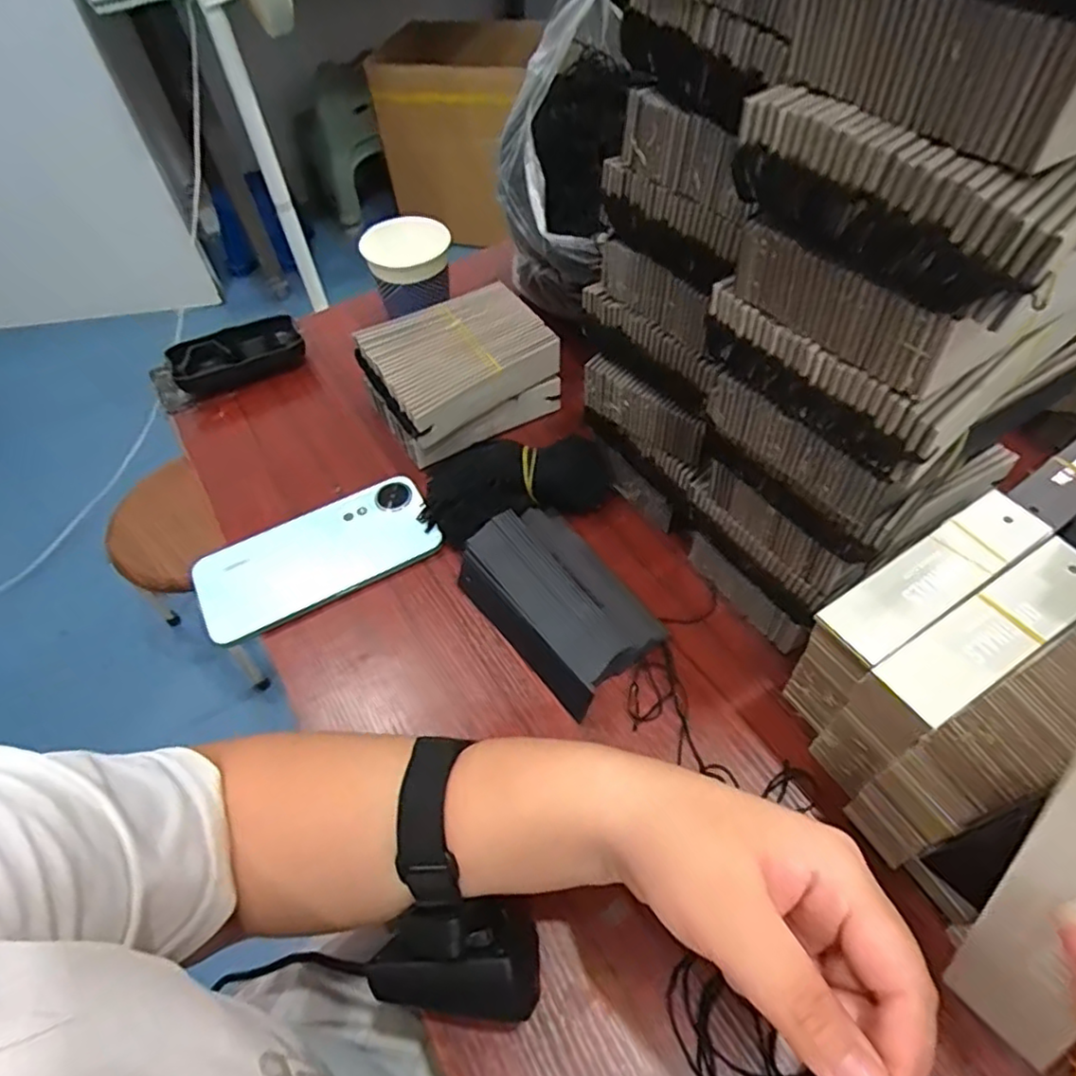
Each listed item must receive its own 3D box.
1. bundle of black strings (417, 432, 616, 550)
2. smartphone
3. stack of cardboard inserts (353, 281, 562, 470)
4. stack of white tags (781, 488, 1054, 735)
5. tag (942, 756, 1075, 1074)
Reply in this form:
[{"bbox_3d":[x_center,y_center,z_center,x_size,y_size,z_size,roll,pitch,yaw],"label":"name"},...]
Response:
[{"bbox_3d":[-0.014,-0.035,0.451,0.135,0.043,0.063,-4,53,1],"label":"bundle of black strings"},{"bbox_3d":[-0.154,0.012,0.449,0.162,0.008,0.078,-26,56,-15],"label":"smartphone"},{"bbox_3d":[-0.061,-0.131,0.509,0.134,0.063,0.101,-31,57,-18],"label":"stack of cardboard inserts"},{"bbox_3d":[0.192,0.046,0.346,0.126,0.104,0.033,-30,57,-17],"label":"stack of white tags"},{"bbox_3d":[0.142,0.107,0.175,0.004,0.126,0.032,-26,40,-25],"label":"tag"}]

